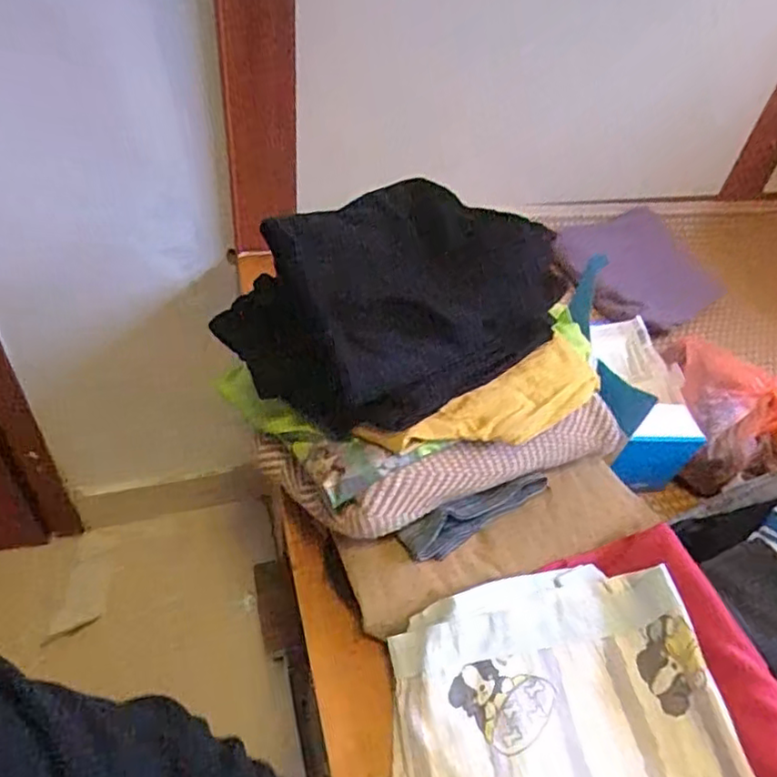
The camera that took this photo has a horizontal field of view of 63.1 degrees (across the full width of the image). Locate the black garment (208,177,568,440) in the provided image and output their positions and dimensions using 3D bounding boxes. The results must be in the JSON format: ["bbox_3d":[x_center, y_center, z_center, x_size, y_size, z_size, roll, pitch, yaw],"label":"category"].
[{"bbox_3d":[-0.007,-0.082,0.588,0.232,0.131,0.228,-28,56,-29],"label":"black garment"}]

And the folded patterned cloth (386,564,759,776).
[{"bbox_3d":[0.130,0.265,0.520,0.260,0.036,0.214,-12,54,1],"label":"folded patterned cloth"}]

